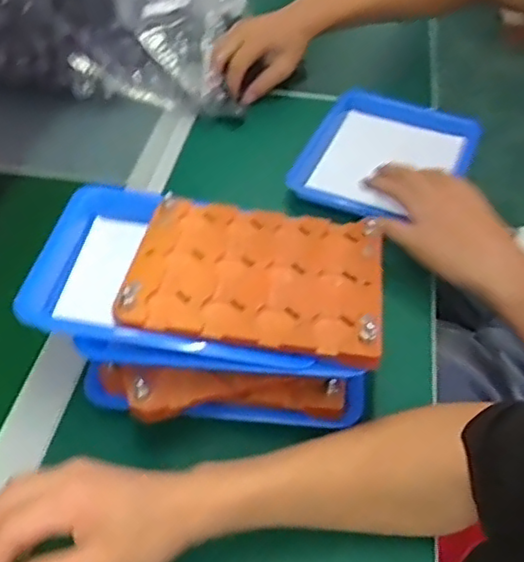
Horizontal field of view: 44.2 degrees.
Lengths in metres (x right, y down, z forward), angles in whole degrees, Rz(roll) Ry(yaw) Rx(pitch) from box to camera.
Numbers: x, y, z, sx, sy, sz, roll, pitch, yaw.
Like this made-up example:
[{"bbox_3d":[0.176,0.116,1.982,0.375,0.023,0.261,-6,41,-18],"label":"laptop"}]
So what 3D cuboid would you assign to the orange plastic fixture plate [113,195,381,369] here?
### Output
[{"bbox_3d":[-0.002,-0.009,0.497,0.184,0.021,0.148,7,46,4],"label":"orange plastic fixture plate"}]

